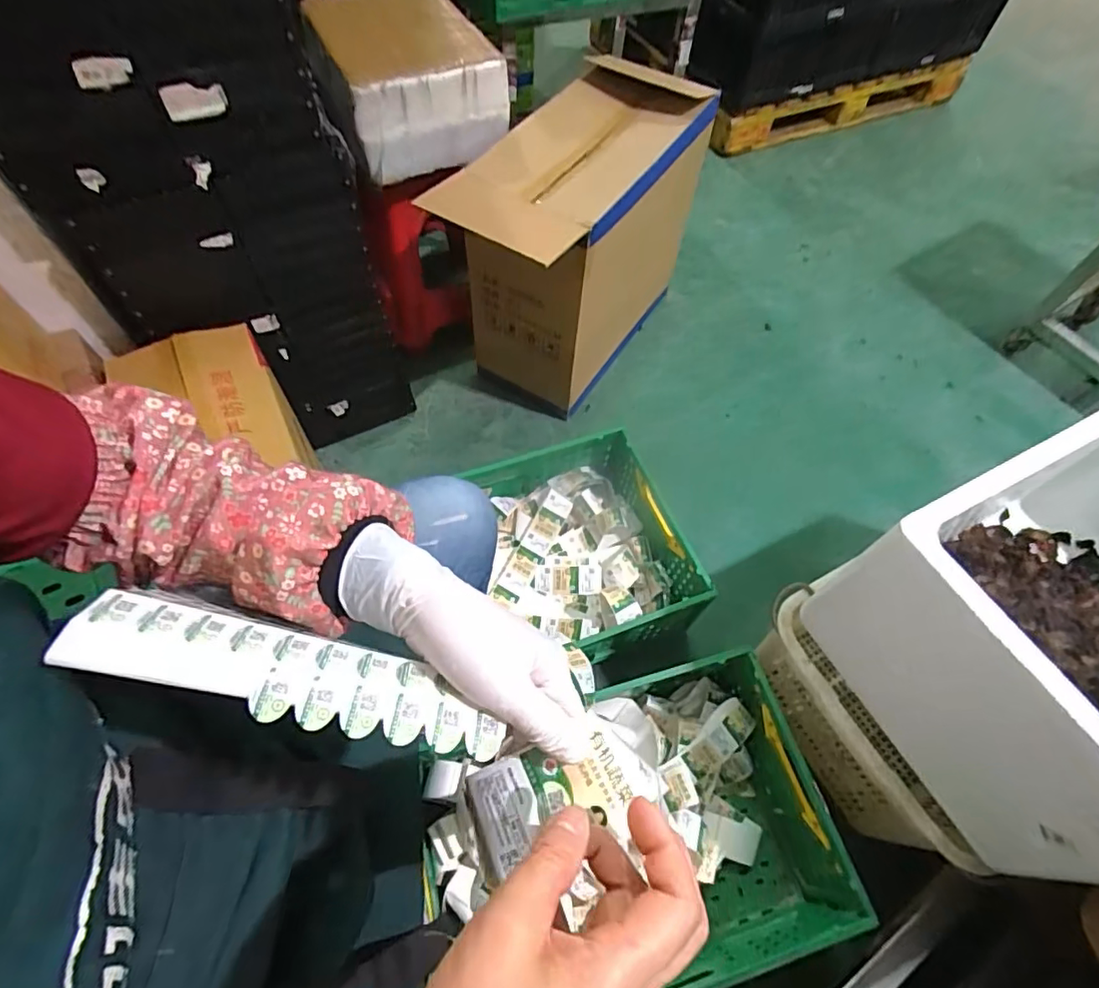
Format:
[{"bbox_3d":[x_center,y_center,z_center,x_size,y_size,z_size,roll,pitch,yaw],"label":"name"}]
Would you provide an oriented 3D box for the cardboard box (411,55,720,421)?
[{"bbox_3d":[0.050,-0.551,1.322,0.327,0.555,0.675,33,64,15],"label":"cardboard box"}]

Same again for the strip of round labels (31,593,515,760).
[{"bbox_3d":[-0.120,0.086,0.271,0.195,0.008,0.048,18,31,-10],"label":"strip of round labels"}]

